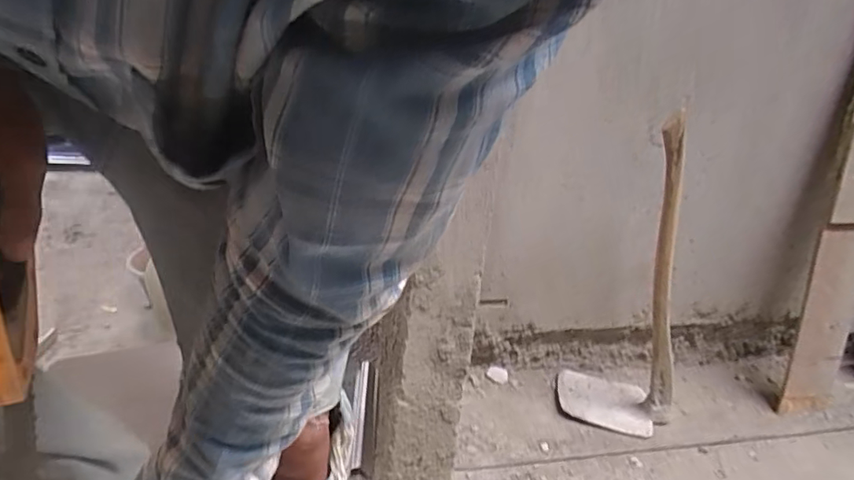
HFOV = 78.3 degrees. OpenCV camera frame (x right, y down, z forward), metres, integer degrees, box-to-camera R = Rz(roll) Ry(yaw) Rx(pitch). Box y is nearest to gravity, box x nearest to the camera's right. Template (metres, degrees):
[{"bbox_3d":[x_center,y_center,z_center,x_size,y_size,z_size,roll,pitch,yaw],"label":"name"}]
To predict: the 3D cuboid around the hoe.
[{"bbox_3d":[0.493,0.095,1.193,0.259,0.710,0.202,11,25,11],"label":"hoe"}]

